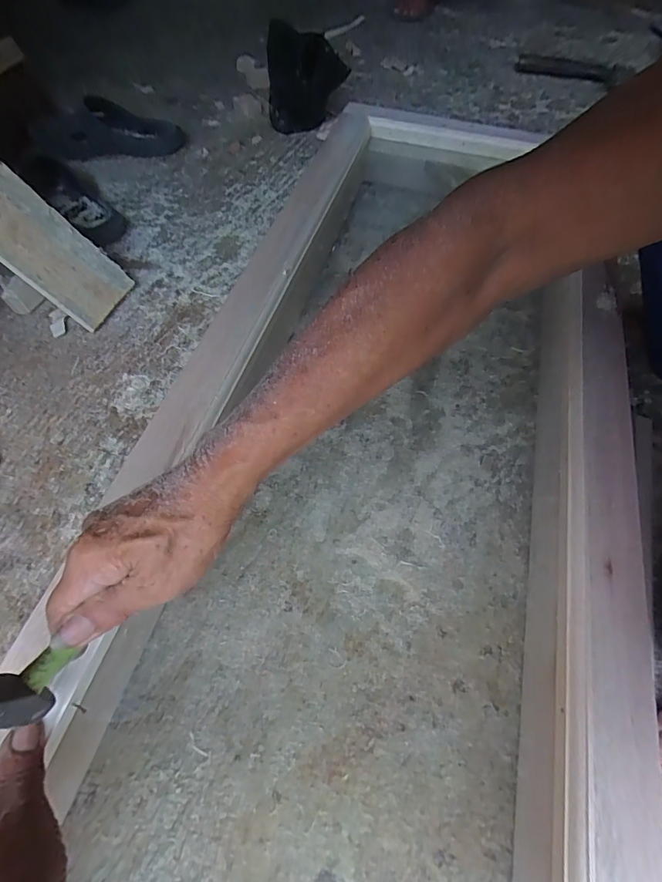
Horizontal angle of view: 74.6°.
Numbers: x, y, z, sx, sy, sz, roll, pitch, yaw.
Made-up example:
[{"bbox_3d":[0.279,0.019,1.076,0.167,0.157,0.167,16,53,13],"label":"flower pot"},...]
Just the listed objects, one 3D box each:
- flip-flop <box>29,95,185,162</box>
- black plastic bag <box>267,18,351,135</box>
[{"bbox_3d":[-0.428,-0.591,0.826,0.264,0.075,0.085,-14,60,-10],"label":"flip-flop"},{"bbox_3d":[-0.047,-0.674,0.818,0.143,0.168,0.130,-4,59,-4],"label":"black plastic bag"}]

